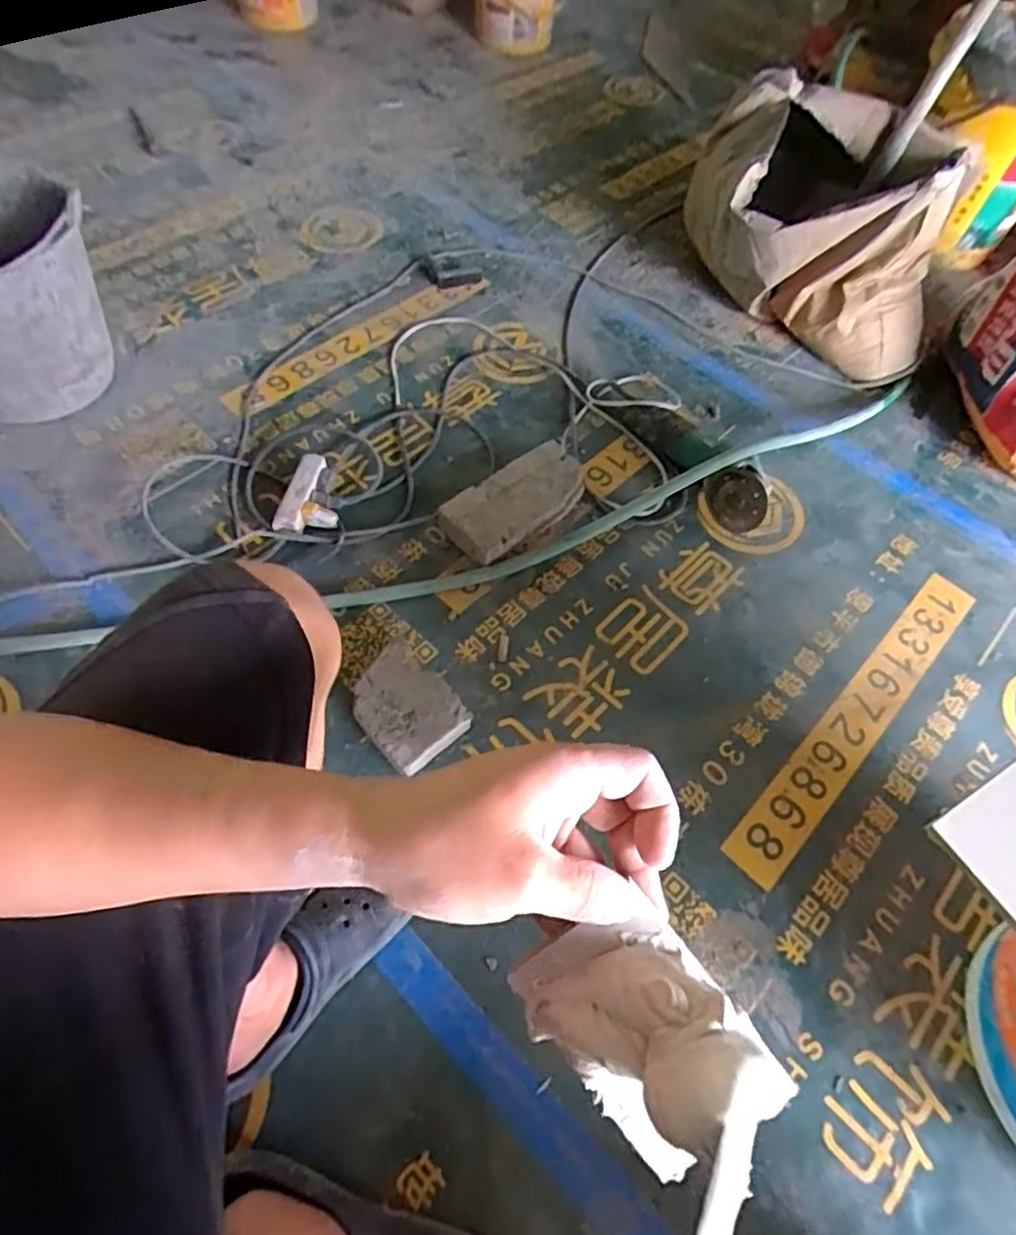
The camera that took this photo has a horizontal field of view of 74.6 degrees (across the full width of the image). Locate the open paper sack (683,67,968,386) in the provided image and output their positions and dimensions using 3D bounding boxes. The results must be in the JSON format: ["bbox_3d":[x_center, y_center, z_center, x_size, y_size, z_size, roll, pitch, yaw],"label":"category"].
[{"bbox_3d":[0.548,-0.690,1.192,0.387,0.299,0.449,5,58,0],"label":"open paper sack"}]

